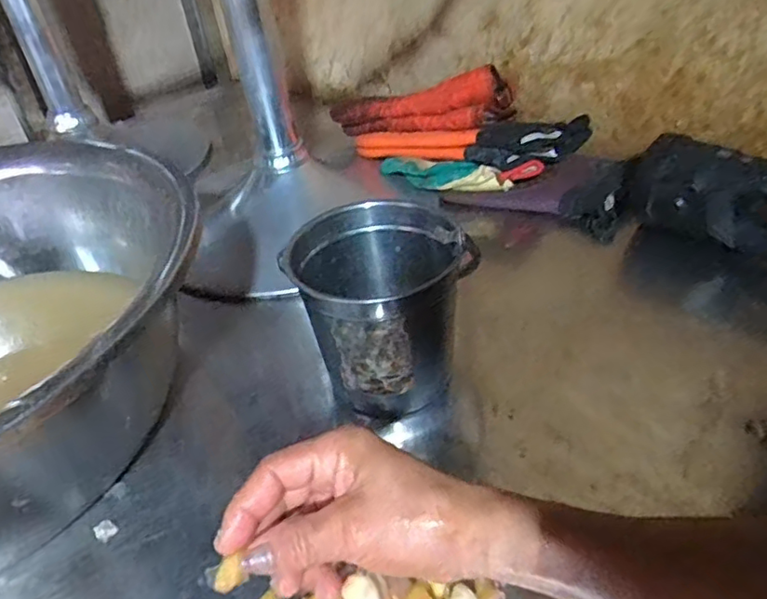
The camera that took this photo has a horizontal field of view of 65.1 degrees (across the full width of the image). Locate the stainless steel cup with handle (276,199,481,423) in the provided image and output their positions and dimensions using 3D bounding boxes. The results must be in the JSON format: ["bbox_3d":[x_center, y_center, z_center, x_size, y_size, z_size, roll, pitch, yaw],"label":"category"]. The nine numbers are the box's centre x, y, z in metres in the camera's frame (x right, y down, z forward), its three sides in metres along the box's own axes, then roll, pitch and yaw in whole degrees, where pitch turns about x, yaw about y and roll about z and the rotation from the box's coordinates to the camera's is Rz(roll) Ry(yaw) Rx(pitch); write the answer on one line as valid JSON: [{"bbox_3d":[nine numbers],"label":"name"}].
[{"bbox_3d":[-0.002,0.014,0.483,0.121,0.156,0.111,-5,37,4],"label":"stainless steel cup with handle"}]

